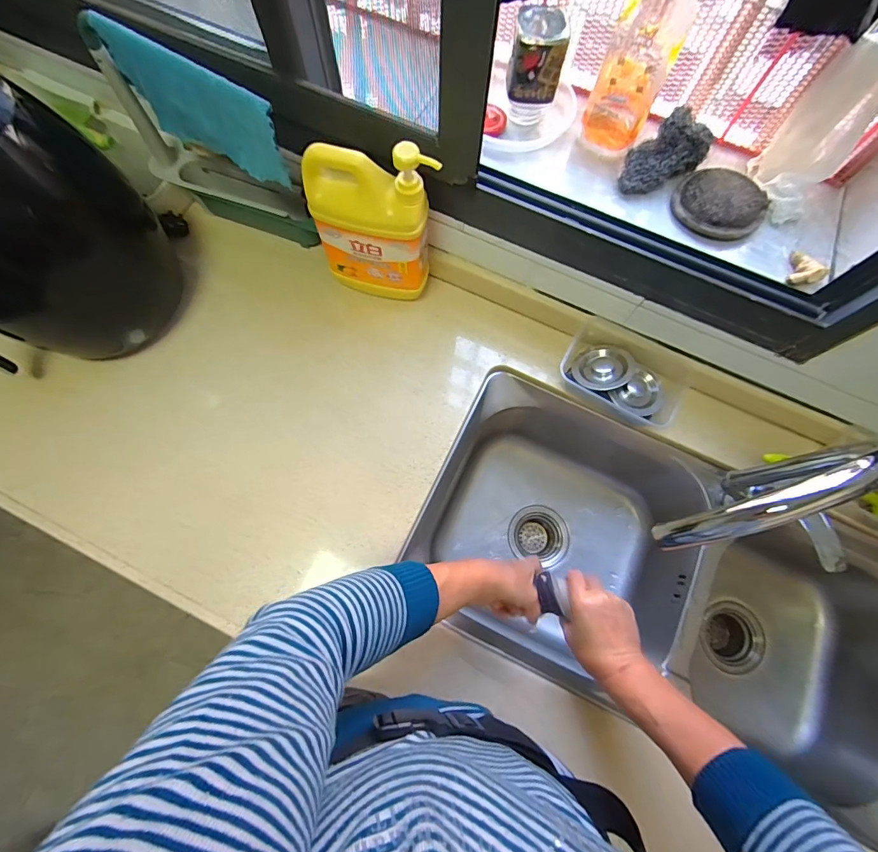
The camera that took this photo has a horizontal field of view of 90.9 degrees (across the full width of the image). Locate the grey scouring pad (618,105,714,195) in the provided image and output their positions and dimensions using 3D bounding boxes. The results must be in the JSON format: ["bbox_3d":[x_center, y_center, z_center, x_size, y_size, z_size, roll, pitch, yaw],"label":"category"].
[{"bbox_3d":[0.288,-0.350,0.560,0.109,0.070,0.060,-24,77,-8],"label":"grey scouring pad"}]

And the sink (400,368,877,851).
[{"bbox_3d":[0.325,0.237,0.690,0.716,0.238,0.363,25,75,5],"label":"sink"}]

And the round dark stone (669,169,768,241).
[{"bbox_3d":[0.364,-0.289,0.559,0.110,0.028,0.099,38,77,8],"label":"round dark stone"}]

